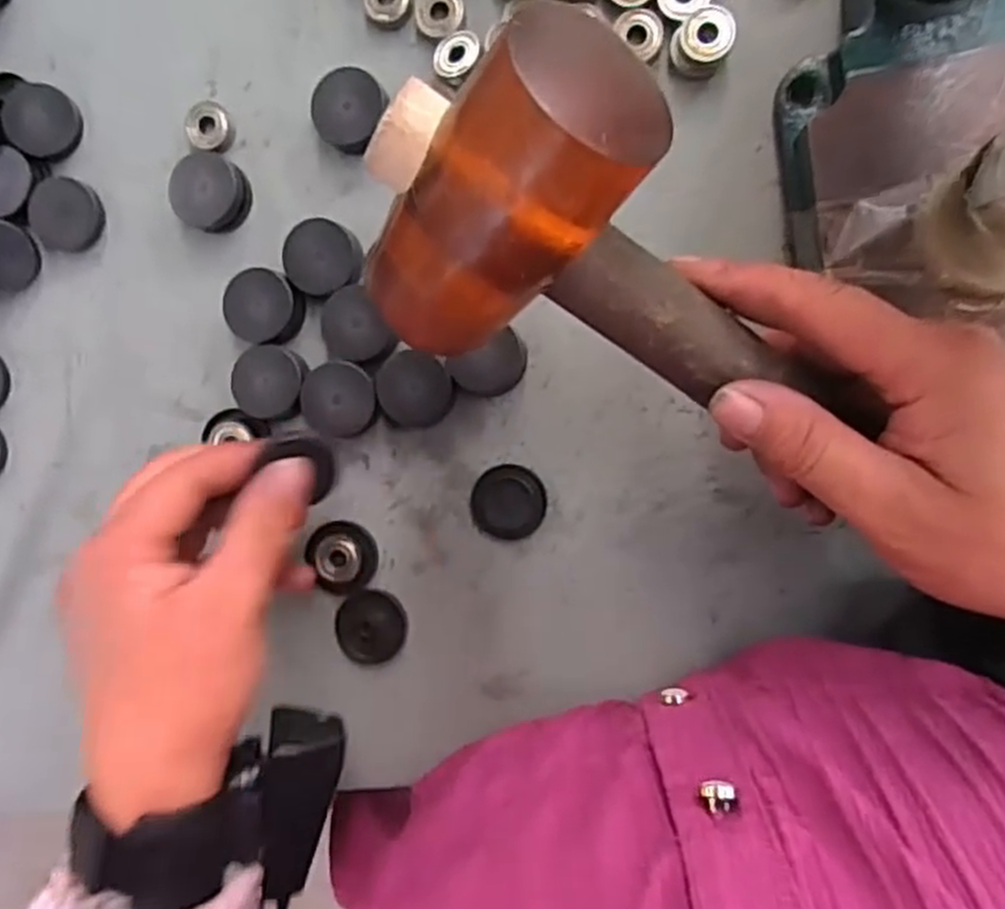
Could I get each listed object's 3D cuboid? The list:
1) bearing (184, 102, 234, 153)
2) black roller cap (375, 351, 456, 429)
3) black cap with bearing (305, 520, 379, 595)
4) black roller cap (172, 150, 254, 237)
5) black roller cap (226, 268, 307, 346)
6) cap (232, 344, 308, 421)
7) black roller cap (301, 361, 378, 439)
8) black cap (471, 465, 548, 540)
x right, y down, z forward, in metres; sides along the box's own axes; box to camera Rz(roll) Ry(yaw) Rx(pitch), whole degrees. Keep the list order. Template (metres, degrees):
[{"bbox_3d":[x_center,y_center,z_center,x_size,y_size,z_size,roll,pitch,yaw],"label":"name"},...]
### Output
[{"bbox_3d":[-0.133,-0.148,0.352,0.022,0.011,0.021,1,94,8],"label":"bearing"},{"bbox_3d":[-0.038,-0.028,0.341,0.033,0.016,0.032,1,94,8],"label":"black roller cap"},{"bbox_3d":[-0.073,0.046,0.354,0.029,0.011,0.033,-35,89,9],"label":"black cap with bearing"},{"bbox_3d":[-0.132,-0.118,0.353,0.034,0.012,0.033,1,94,8],"label":"black roller cap"},{"bbox_3d":[-0.106,-0.066,0.350,0.032,0.014,0.032,1,94,8],"label":"black roller cap"},{"bbox_3d":[-0.104,-0.032,0.352,0.031,0.014,0.033,1,94,8],"label":"cap"},{"bbox_3d":[-0.071,-0.025,0.346,0.032,0.014,0.032,1,94,8],"label":"black roller cap"},{"bbox_3d":[0.003,0.021,0.343,0.032,0.005,0.032,1,94,8],"label":"black cap"}]

